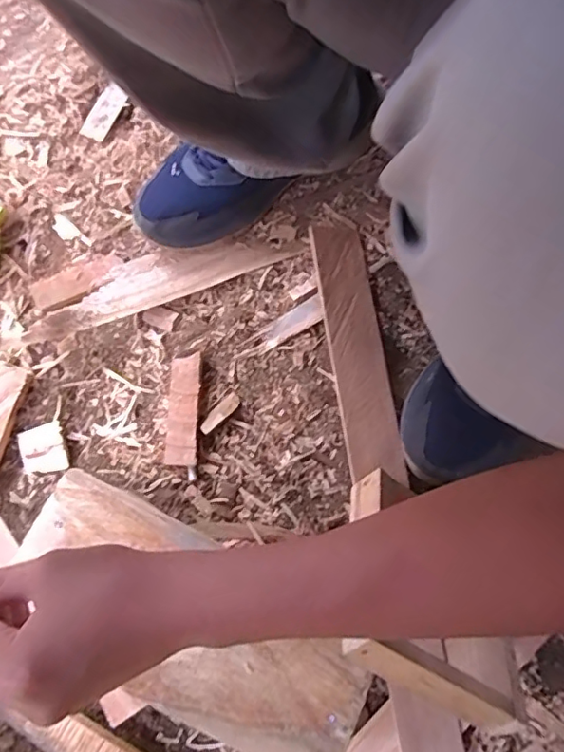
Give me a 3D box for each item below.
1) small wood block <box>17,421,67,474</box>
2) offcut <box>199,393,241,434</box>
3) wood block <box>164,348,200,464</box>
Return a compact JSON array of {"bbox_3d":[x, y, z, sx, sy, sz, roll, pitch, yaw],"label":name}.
[{"bbox_3d":[-0.244,0.074,0.565,0.047,0.011,0.047,-10,76,-1],"label":"small wood block"},{"bbox_3d":[-0.063,0.037,0.558,0.017,0.010,0.049,43,81,11],"label":"offcut"},{"bbox_3d":[-0.100,0.033,0.559,0.031,0.016,0.110,2,76,2],"label":"wood block"}]

